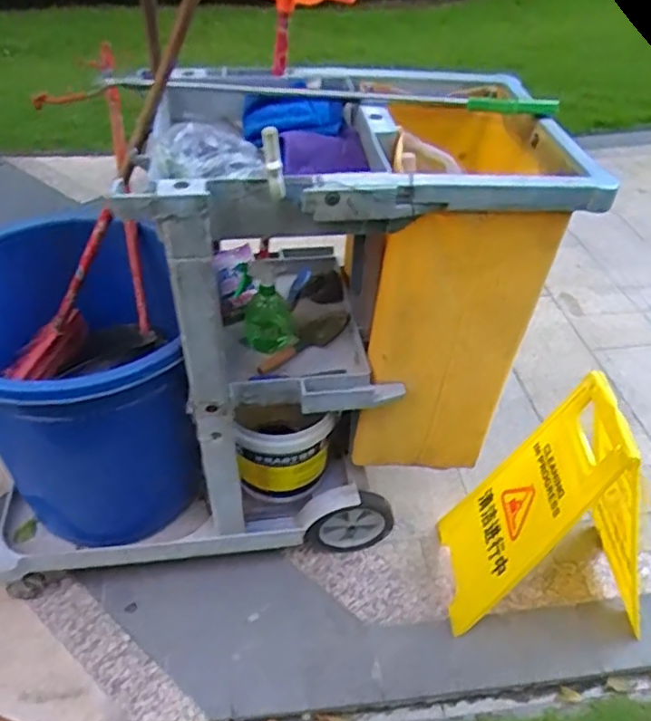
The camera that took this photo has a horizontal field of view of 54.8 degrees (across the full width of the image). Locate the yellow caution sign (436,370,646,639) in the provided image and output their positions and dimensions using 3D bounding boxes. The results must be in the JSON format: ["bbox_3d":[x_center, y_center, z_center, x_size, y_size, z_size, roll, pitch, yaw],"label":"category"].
[{"bbox_3d":[0.485,0.307,1.295,0.402,0.517,0.298,2,43,1],"label":"yellow caution sign"}]

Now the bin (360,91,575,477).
[{"bbox_3d":[0.256,-0.184,1.404,0.309,0.597,0.645,5,43,3],"label":"bin"}]

